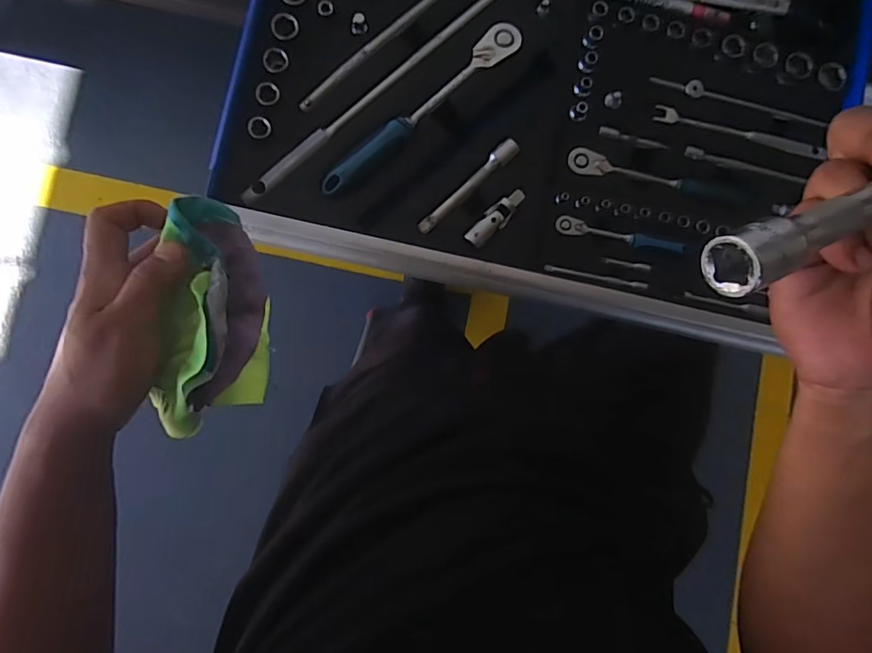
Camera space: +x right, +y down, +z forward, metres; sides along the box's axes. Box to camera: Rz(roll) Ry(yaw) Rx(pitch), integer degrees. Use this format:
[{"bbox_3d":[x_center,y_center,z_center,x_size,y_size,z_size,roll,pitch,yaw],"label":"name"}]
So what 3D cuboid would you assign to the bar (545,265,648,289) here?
[{"bbox_3d":[0.146,-0.045,0.458,0.092,0.005,0.007,12,84,7],"label":"bar"}]

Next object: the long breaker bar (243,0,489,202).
[{"bbox_3d":[-0.041,-0.231,0.471,0.348,0.019,0.022,-43,91,-8],"label":"long breaker bar"}]

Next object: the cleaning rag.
[{"bbox_3d":[-0.146,-0.006,0.324,0.065,0.060,0.143,3,85,-7],"label":"cleaning rag"}]

